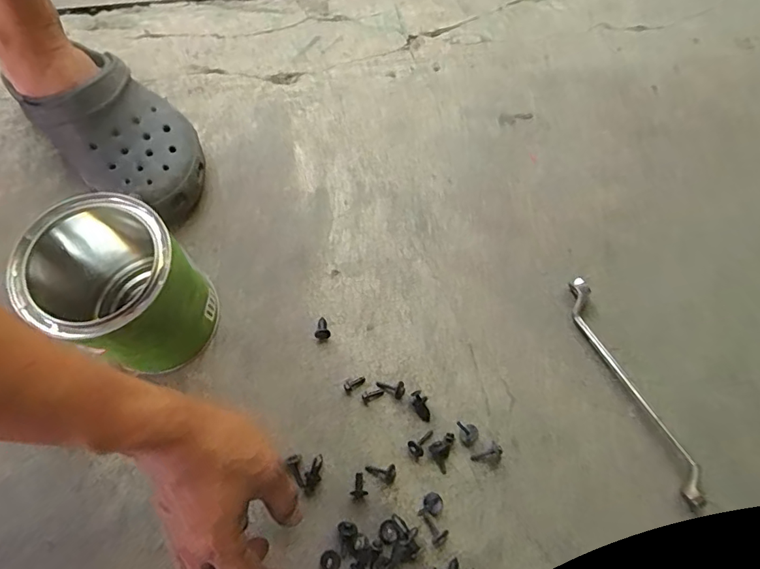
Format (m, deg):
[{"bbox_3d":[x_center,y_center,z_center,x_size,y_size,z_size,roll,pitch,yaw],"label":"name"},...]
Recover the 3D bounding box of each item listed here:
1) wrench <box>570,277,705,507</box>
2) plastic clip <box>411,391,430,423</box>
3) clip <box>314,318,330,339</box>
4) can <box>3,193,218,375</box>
[{"bbox_3d":[0.224,0.088,0.440,0.022,0.023,0.208,-22,72,-10],"label":"wrench"},{"bbox_3d":[0.036,0.108,0.439,0.013,0.006,0.028,-20,84,-8],"label":"plastic clip"},{"bbox_3d":[-0.054,0.040,0.461,0.014,0.011,0.021,-6,68,-3],"label":"clip"},{"bbox_3d":[-0.202,0.002,0.404,0.100,0.135,0.112,-40,76,-15],"label":"can"}]

